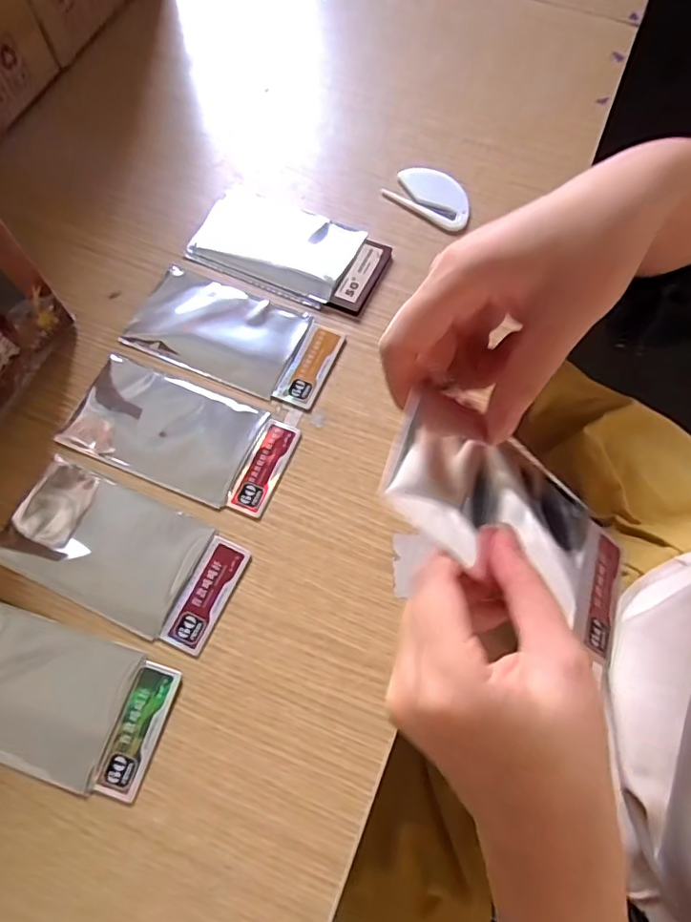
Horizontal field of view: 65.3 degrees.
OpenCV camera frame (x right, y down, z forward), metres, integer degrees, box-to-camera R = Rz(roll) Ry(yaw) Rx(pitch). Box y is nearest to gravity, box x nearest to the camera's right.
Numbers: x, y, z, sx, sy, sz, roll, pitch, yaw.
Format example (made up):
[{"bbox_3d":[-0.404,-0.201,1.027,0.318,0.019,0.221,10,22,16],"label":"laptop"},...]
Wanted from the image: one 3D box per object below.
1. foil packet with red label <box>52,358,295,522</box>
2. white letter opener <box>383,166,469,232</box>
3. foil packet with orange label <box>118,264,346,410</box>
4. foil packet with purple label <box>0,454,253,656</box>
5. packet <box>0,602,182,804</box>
[{"bbox_3d":[-0.109,-0.018,0.357,0.144,0.004,0.072,21,69,8],"label":"foil packet with red label"},{"bbox_3d":[0.071,-0.213,0.433,0.070,0.006,0.043,33,71,12],"label":"white letter opener"},{"bbox_3d":[-0.080,-0.090,0.385,0.146,0.005,0.073,21,69,8],"label":"foil packet with orange label"},{"bbox_3d":[-0.135,0.055,0.326,0.142,0.004,0.071,23,69,9],"label":"foil packet with purple label"},{"bbox_3d":[-0.168,0.127,0.296,0.140,0.005,0.072,17,69,6],"label":"packet"}]

